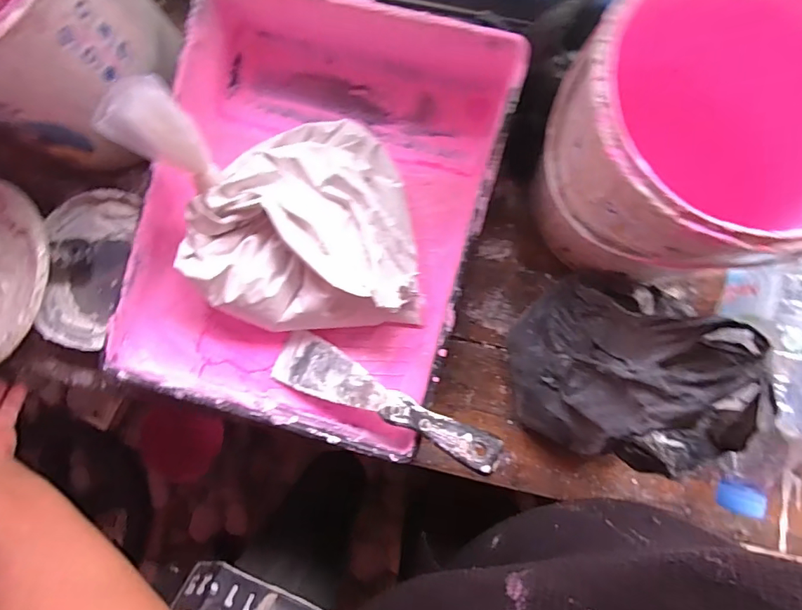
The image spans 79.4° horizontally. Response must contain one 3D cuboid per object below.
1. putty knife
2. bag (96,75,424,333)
[{"bbox_3d":[-0.016,0.075,0.384,0.198,0.009,0.045,21,87,23],"label":"putty knife"},{"bbox_3d":[-0.087,-0.067,0.368,0.191,0.132,0.167,-4,85,4],"label":"bag"}]

